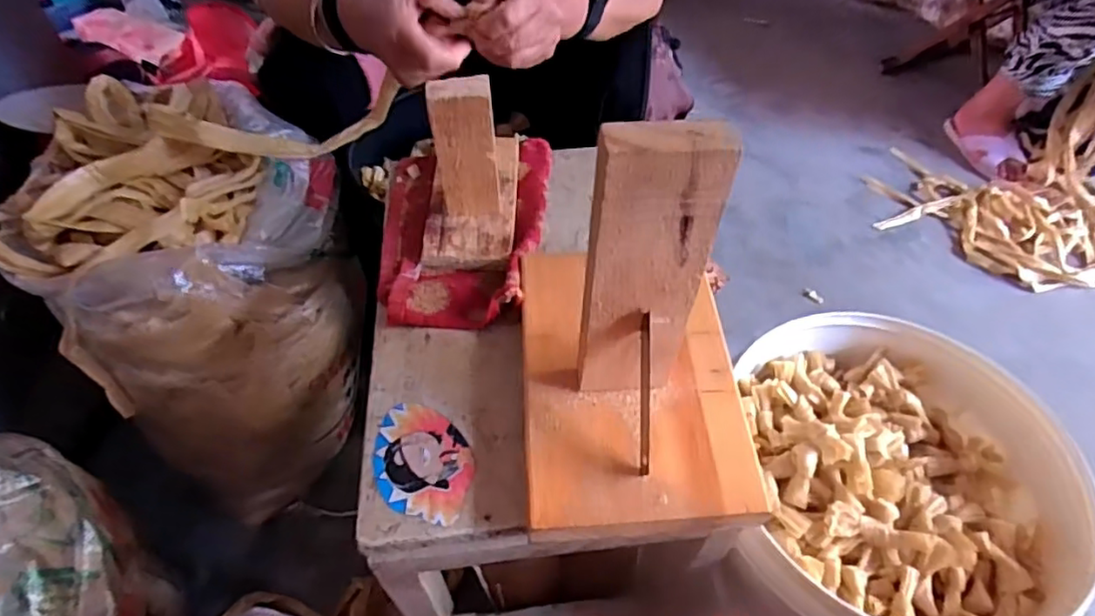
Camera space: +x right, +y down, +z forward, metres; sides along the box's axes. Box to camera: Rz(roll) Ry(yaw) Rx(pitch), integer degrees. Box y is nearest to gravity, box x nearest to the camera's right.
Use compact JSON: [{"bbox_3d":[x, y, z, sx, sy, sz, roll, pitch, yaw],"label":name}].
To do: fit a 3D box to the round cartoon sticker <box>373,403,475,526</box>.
[{"bbox_3d":[-0.080,0.098,0.398,0.069,0.004,0.069,1,50,-1],"label":"round cartoon sticker"}]

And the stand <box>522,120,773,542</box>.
[{"bbox_3d":[0.055,-0.011,0.338,0.136,0.202,0.194,-1,51,-2],"label":"stand"}]

